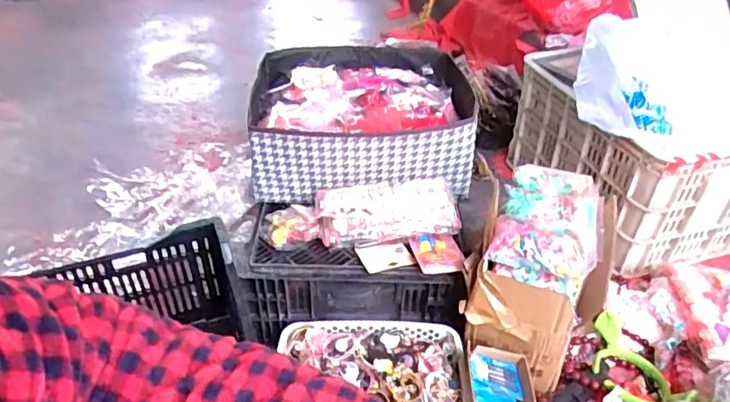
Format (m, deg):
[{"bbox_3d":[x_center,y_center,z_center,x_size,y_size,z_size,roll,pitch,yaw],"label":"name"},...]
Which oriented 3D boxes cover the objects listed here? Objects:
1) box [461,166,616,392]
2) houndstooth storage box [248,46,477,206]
[{"bbox_3d":[0.294,0.098,0.883,0.187,0.215,0.325,17,41,21],"label":"box"},{"bbox_3d":[-0.013,-0.174,1.068,0.403,0.155,0.411,-2,38,-4],"label":"houndstooth storage box"}]

